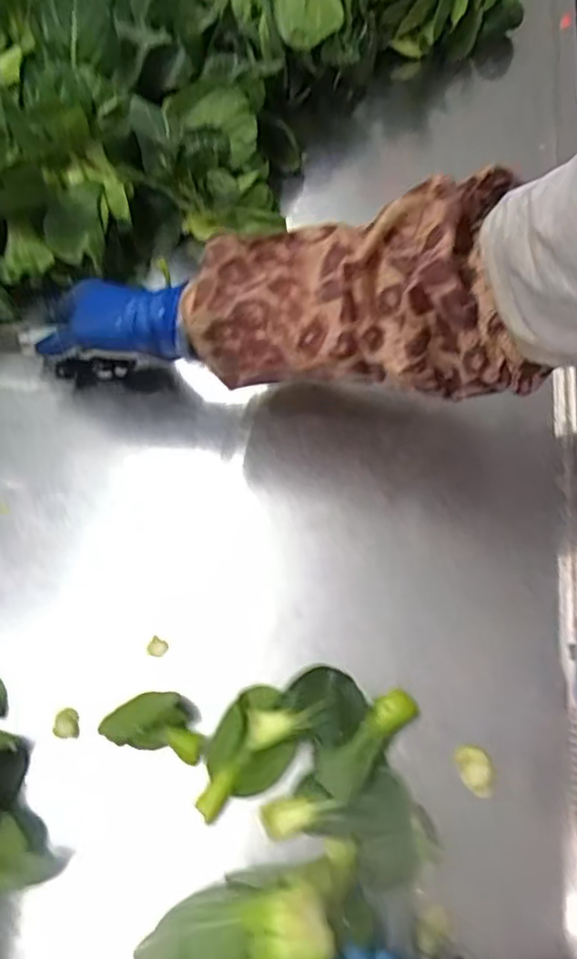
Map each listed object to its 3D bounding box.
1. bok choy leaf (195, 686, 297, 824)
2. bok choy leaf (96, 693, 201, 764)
[{"bbox_3d":[-0.025,0.175,0.431,0.050,0.013,0.084,22,67,13],"label":"bok choy leaf"},{"bbox_3d":[-0.086,0.157,0.438,0.065,0.021,0.037,11,65,8],"label":"bok choy leaf"}]

